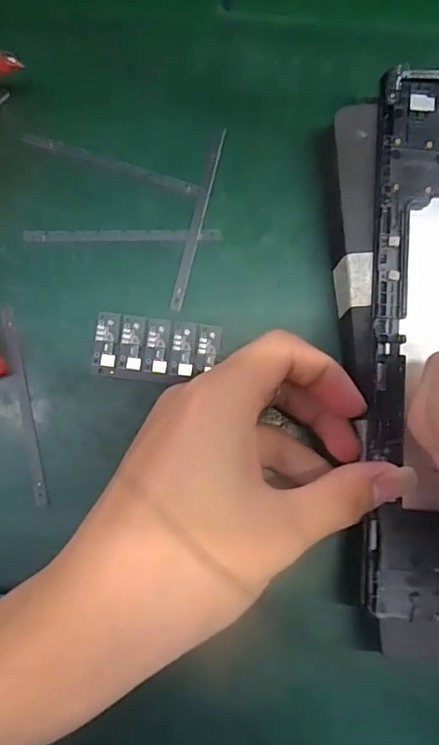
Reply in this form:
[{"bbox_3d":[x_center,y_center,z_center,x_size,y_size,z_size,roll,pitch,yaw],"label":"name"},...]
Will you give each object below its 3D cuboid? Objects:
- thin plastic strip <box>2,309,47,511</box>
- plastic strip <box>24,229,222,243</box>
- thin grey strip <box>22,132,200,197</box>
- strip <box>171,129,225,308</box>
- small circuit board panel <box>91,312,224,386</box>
[{"bbox_3d":[-0.090,0.015,0.231,0.006,0.004,0.092,-12,85,-3],"label":"thin plastic strip"},{"bbox_3d":[-0.046,-0.067,0.241,0.093,0.004,0.006,-1,85,-2],"label":"plastic strip"},{"bbox_3d":[-0.053,-0.103,0.246,0.089,0.004,0.006,17,77,-2],"label":"thin grey strip"},{"bbox_3d":[-0.010,-0.075,0.244,0.006,0.004,0.092,13,84,-1],"label":"strip"},{"bbox_3d":[-0.030,-0.011,0.237,0.057,0.004,0.030,7,84,-2],"label":"small circuit board panel"}]

